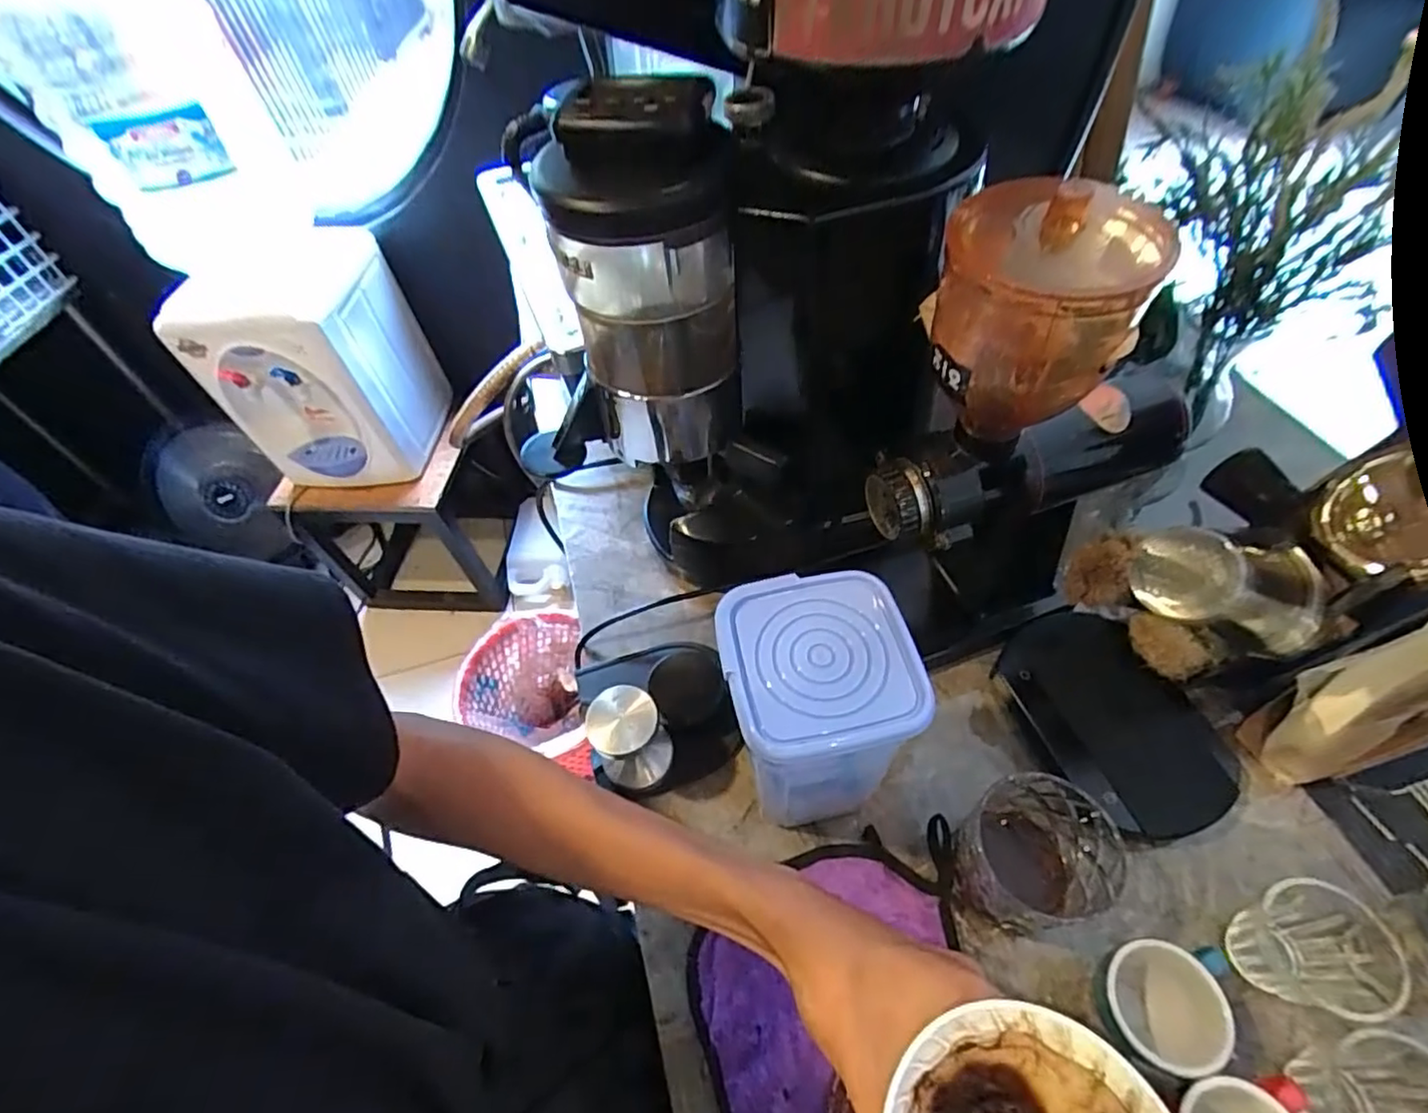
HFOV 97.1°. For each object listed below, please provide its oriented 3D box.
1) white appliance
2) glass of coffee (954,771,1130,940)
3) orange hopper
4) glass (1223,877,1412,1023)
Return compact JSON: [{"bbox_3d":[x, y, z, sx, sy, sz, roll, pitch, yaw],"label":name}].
[{"bbox_3d":[-0.813,-0.399,1.330,0.304,0.420,0.325,-2,54,4],"label":"white appliance"},{"bbox_3d":[0.212,0.200,0.418,0.096,0.090,0.080,20,58,19],"label":"glass of coffee"},{"bbox_3d":[0.171,-0.128,0.350,0.099,0.131,0.106,15,57,16],"label":"orange hopper"},{"bbox_3d":[0.371,0.240,0.388,0.080,0.063,0.070,-7,54,0],"label":"glass"}]

